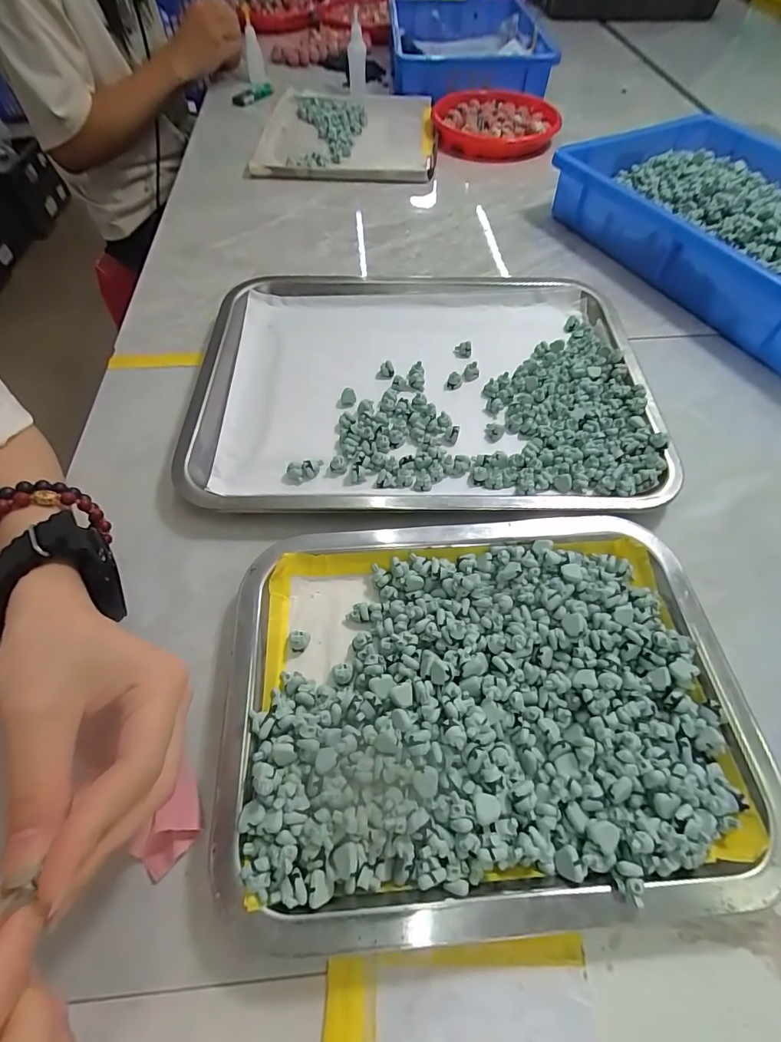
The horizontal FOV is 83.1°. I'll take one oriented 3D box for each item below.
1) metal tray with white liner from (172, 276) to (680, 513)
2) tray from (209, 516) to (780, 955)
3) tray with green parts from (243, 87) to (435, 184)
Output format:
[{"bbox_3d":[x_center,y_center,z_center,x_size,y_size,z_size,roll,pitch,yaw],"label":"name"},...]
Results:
[{"bbox_3d":[0.023,-0.114,0.365,0.350,0.023,0.267,-1,58,-2],"label":"metal tray with white liner"},{"bbox_3d":[0.046,0.087,0.232,0.258,0.028,0.192,-3,58,-4],"label":"tray"},{"bbox_3d":[-0.072,-0.634,0.705,0.278,0.016,0.410,1,58,-1],"label":"tray with green parts"}]

